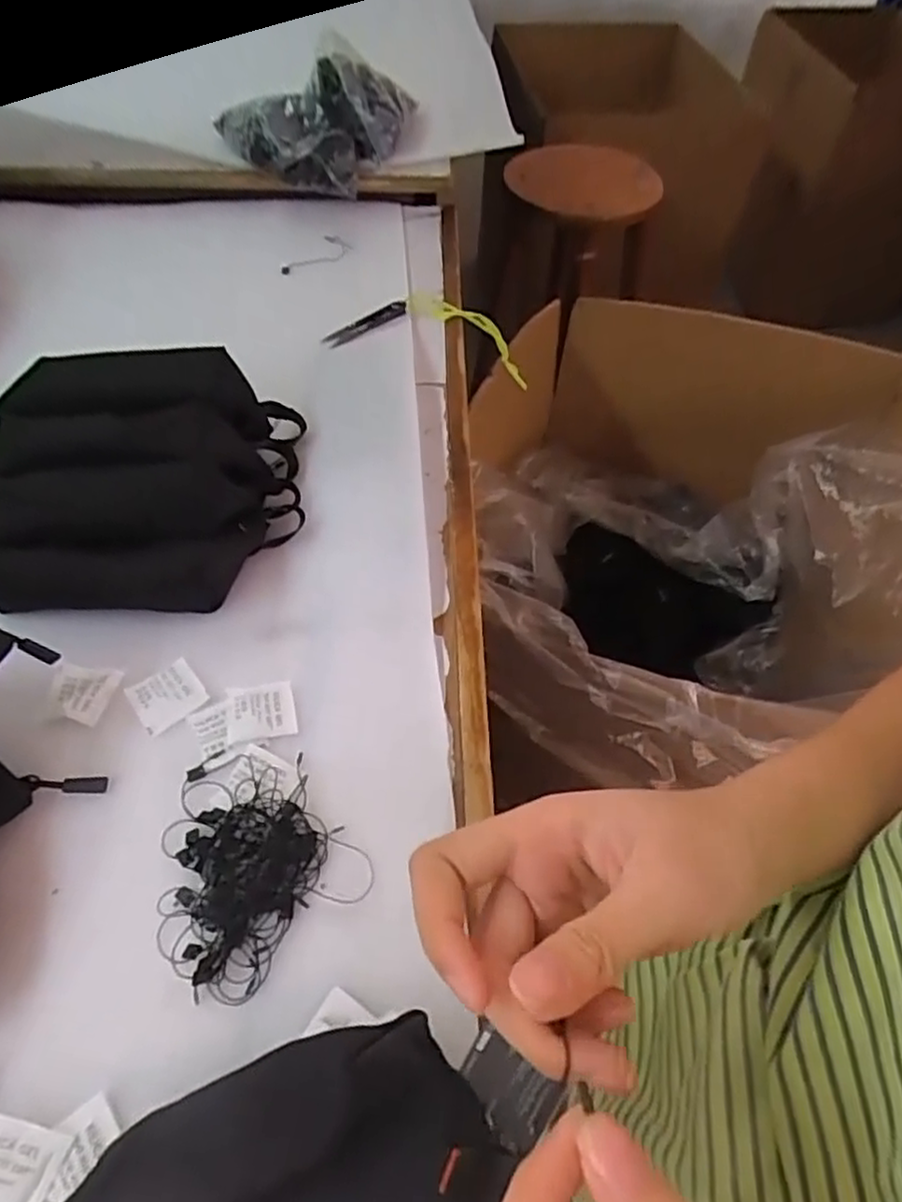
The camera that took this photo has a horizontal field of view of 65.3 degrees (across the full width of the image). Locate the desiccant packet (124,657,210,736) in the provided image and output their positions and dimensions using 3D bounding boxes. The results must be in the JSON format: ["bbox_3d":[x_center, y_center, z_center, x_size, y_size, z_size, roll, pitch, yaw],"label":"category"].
[{"bbox_3d":[-0.178,0.058,0.441,0.041,0.005,0.037,-33,61,-23],"label":"desiccant packet"}]

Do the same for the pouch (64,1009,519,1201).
[{"bbox_3d":[-0.079,0.218,0.253,0.205,0.038,0.079,-30,56,9],"label":"pouch"}]

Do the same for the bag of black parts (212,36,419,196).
[{"bbox_3d":[-0.143,-0.517,0.746,0.214,0.105,0.125,-5,54,-6],"label":"bag of black parts"}]

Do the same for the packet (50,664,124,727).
[{"bbox_3d":[-0.231,0.055,0.440,0.036,0.006,0.038,12,54,7],"label":"packet"}]

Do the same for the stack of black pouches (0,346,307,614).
[{"bbox_3d":[-0.216,-0.088,0.502,0.201,0.085,0.194,1,54,-1],"label":"stack of black pouches"}]

